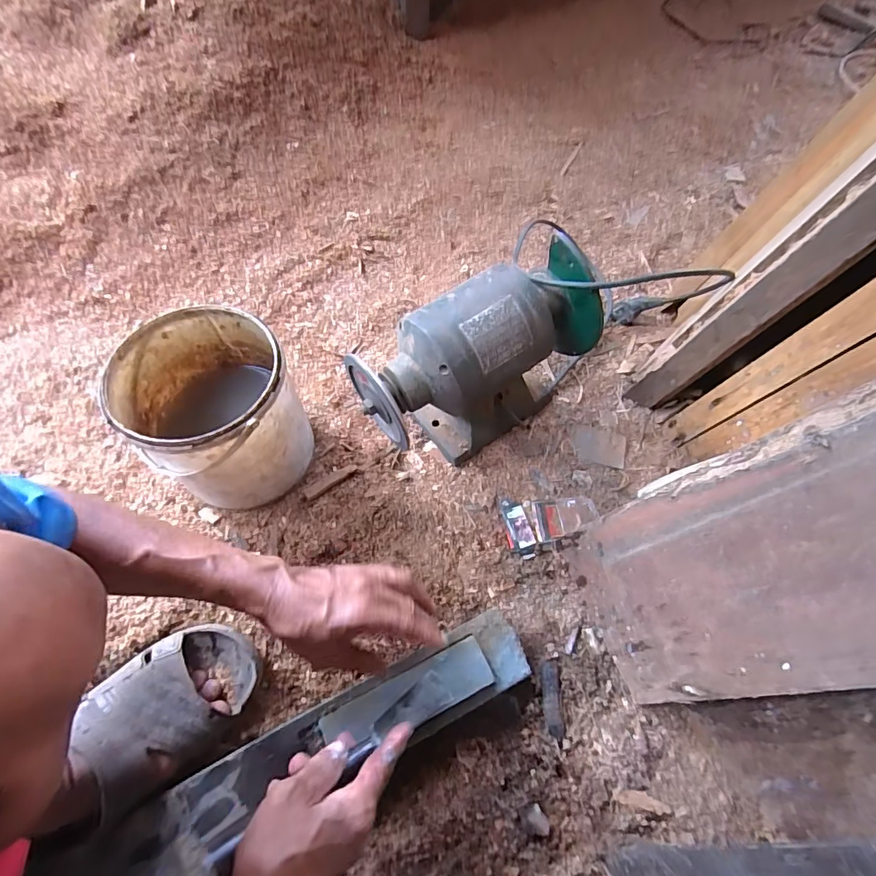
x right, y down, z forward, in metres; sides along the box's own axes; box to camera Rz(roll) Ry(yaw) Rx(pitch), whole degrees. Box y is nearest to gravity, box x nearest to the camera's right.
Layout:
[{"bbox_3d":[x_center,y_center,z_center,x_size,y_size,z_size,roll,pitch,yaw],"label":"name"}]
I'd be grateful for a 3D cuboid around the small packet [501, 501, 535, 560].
[{"bbox_3d":[0.098,0.111,0.576,0.031,0.008,0.071,-13,75,9],"label":"small packet"}]

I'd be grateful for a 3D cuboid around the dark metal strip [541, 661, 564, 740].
[{"bbox_3d":[0.122,0.279,0.507,0.019,0.007,0.071,2,63,1],"label":"dark metal strip"}]

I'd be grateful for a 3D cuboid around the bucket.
[{"bbox_3d":[-0.252,-0.029,0.561,0.169,0.179,0.178,0,63,0],"label":"bucket"}]

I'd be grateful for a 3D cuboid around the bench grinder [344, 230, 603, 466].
[{"bbox_3d":[0.050,-0.083,0.577,0.277,0.192,0.123,-31,67,-15],"label":"bench grinder"}]

